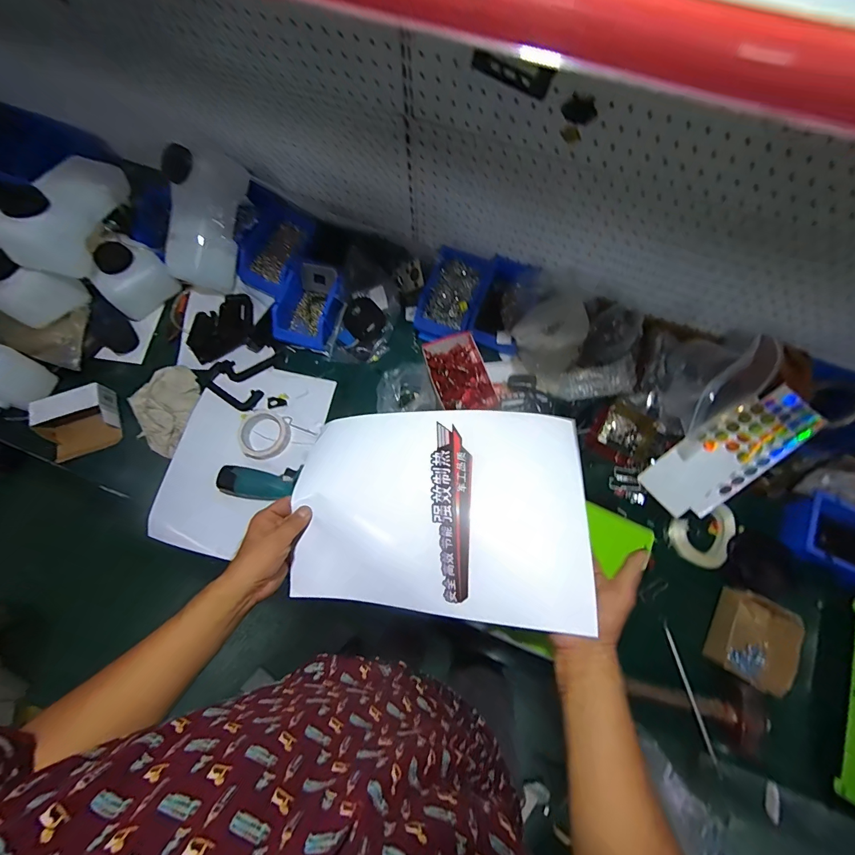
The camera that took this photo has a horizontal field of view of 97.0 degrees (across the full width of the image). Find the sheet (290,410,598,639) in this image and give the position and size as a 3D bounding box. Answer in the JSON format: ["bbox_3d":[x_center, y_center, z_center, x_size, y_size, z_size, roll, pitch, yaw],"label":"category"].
[{"bbox_3d":[0.010,0.105,0.519,0.373,0.114,0.270,6,74,2],"label":"sheet"}]

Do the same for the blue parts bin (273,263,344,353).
[{"bbox_3d":[-0.254,-0.264,0.828,0.120,0.066,0.181,16,75,5],"label":"blue parts bin"}]

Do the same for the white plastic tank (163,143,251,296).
[{"bbox_3d":[-0.471,-0.436,0.800,0.139,0.103,0.267,11,102,4],"label":"white plastic tank"}]

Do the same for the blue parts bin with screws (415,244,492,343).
[{"bbox_3d":[0.057,-0.293,0.830,0.121,0.066,0.204,20,75,6],"label":"blue parts bin with screws"}]

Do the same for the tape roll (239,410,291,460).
[{"bbox_3d":[-0.327,0.016,0.763,0.095,0.032,0.099,0,74,0],"label":"tape roll"}]

